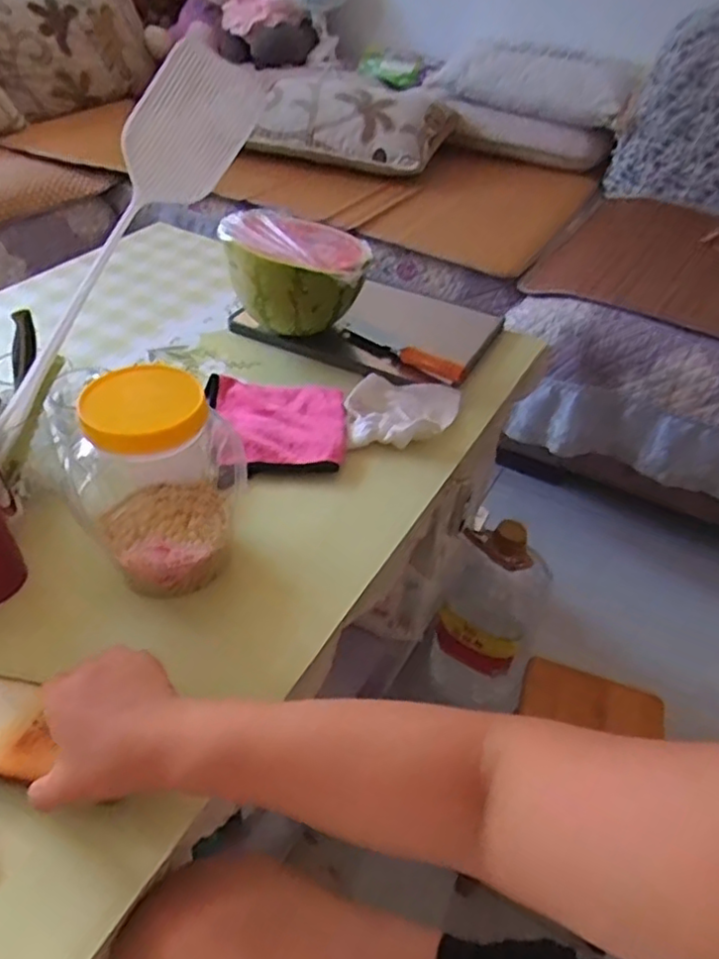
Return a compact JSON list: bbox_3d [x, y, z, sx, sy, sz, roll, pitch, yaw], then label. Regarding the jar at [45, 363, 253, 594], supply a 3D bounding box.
[{"bbox_3d":[-0.168,0.007,0.584,0.098,0.188,0.123,16,43,13],"label":"jar"}]

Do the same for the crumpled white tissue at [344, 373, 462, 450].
[{"bbox_3d":[0.044,-0.082,0.817,0.126,0.035,0.138,19,44,16],"label":"crumpled white tissue"}]

